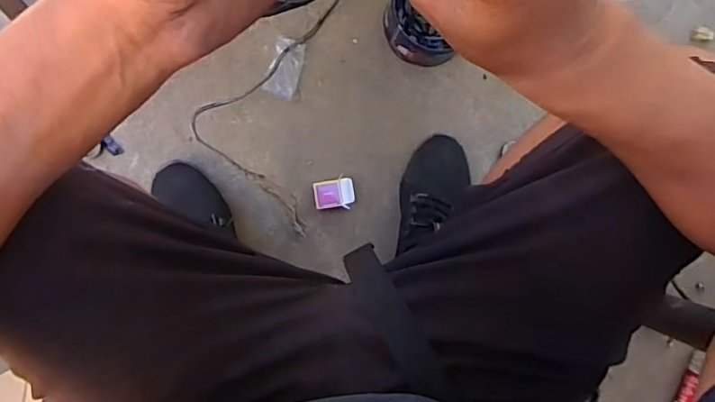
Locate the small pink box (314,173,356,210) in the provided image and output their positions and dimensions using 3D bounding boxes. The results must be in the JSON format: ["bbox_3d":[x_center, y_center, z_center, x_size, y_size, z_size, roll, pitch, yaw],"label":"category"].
[{"bbox_3d":[-0.034,-0.012,0.787,0.059,0.023,0.044,-4,93,-4],"label":"small pink box"}]

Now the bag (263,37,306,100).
[{"bbox_3d":[-0.104,-0.194,0.772,0.045,0.015,0.084,15,92,-4],"label":"bag"}]

